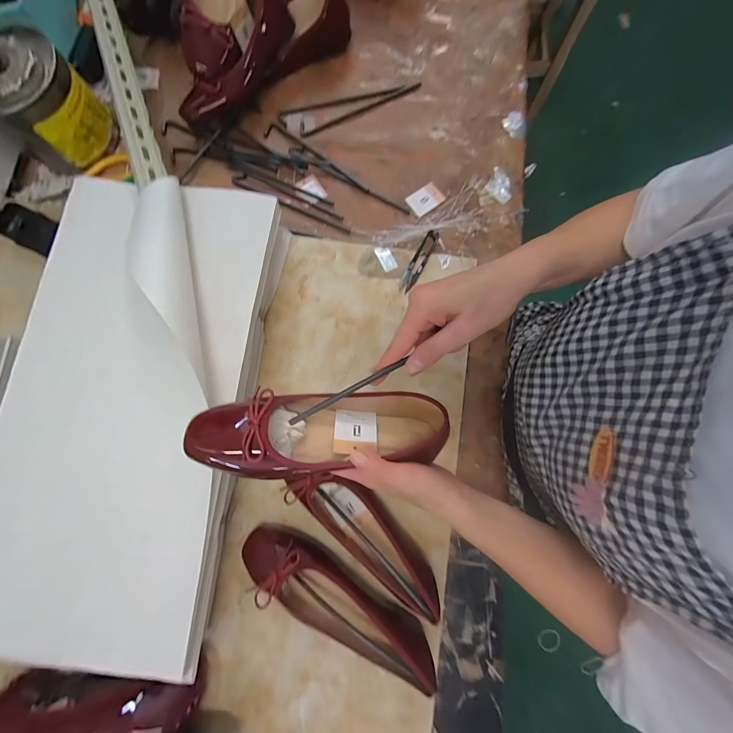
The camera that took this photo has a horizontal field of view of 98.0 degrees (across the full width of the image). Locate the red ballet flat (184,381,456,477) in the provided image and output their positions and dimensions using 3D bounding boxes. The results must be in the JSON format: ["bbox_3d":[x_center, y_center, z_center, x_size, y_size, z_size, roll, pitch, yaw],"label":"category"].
[{"bbox_3d":[-0.039,0.060,0.301,0.234,0.060,0.075,-1,79,-16],"label":"red ballet flat"}]

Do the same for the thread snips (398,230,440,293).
[{"bbox_3d":[0.077,-0.155,0.462,0.021,0.013,0.104,28,81,6],"label":"thread snips"}]

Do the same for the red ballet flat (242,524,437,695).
[{"bbox_3d":[-0.038,0.274,0.370,0.247,0.059,0.068,33,82,7],"label":"red ballet flat"}]

